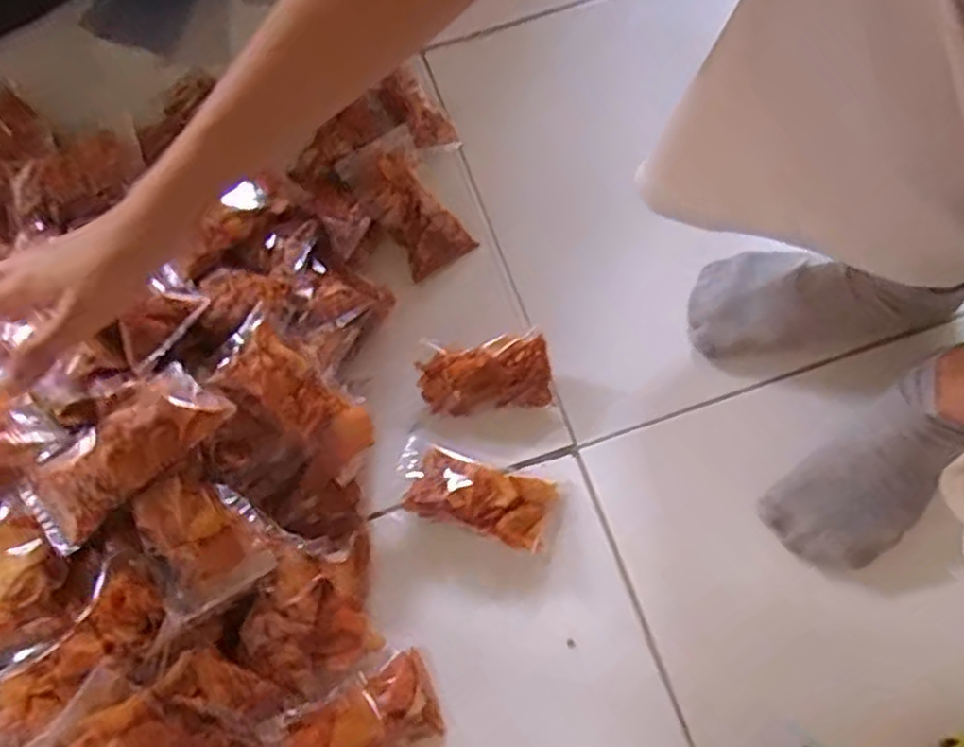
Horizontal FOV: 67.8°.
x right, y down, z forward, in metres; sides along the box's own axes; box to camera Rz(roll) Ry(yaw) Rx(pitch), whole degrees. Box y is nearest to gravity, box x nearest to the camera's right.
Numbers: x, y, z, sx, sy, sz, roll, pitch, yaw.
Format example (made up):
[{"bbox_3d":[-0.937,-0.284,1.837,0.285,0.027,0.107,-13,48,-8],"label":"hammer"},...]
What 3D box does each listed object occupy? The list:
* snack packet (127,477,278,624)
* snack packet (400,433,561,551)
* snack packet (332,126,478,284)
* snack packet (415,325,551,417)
[{"bbox_3d":[-0.179,0.104,0.448,0.059,0.032,0.078,-35,74,-9],"label":"snack packet"},{"bbox_3d":[-0.007,0.088,0.529,0.121,0.023,0.052,18,73,7],"label":"snack packet"},{"bbox_3d":[-0.059,-0.138,0.581,0.065,0.028,0.114,-36,93,-10],"label":"snack packet"},{"bbox_3d":[0.002,0.002,0.553,0.097,0.034,0.051,-7,72,-1],"label":"snack packet"}]

